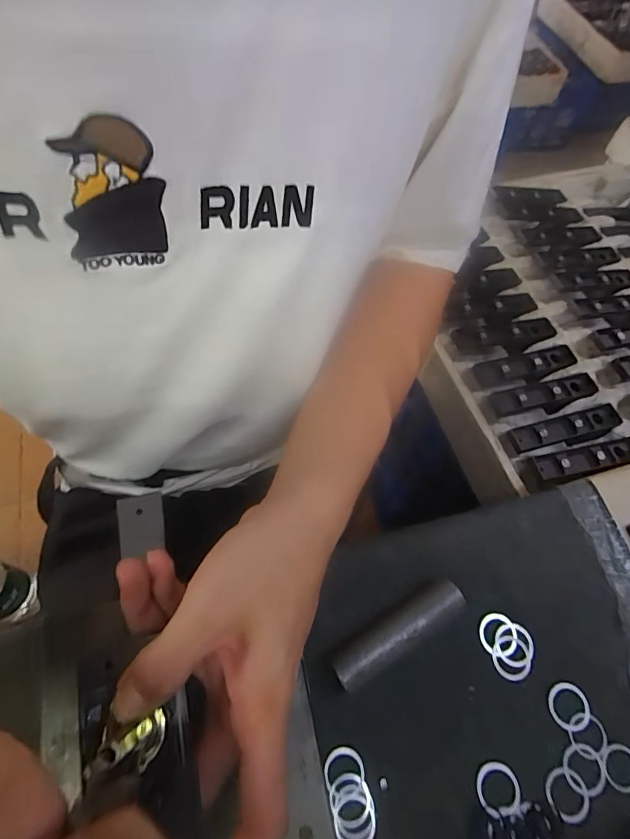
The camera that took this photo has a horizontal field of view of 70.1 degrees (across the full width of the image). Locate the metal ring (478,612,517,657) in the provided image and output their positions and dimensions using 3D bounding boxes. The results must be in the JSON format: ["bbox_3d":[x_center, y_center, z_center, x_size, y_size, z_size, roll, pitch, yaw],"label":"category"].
[{"bbox_3d":[0.123,0.144,0.300,0.025,0.004,0.026,2,62,-3],"label":"metal ring"}]

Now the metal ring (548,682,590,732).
[{"bbox_3d":[0.162,0.183,0.286,0.025,0.004,0.026,2,62,-3],"label":"metal ring"}]

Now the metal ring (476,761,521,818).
[{"bbox_3d":[0.107,0.216,0.263,0.025,0.004,0.026,2,62,-3],"label":"metal ring"}]

